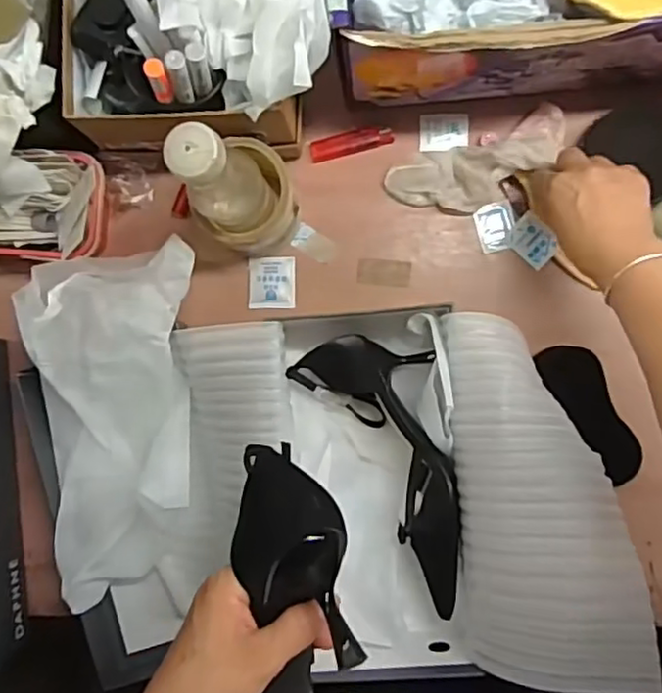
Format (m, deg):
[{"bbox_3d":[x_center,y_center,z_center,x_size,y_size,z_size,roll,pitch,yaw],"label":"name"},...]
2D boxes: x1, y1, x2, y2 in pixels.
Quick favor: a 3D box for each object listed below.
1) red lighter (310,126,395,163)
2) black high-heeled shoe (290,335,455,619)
[{"bbox_3d":[0.019,-0.195,0.623,0.078,0.009,0.021,-13,88,3],"label":"red lighter"},{"bbox_3d":[0.072,0.095,0.565,0.106,0.061,0.250,-33,87,2],"label":"black high-heeled shoe"}]

